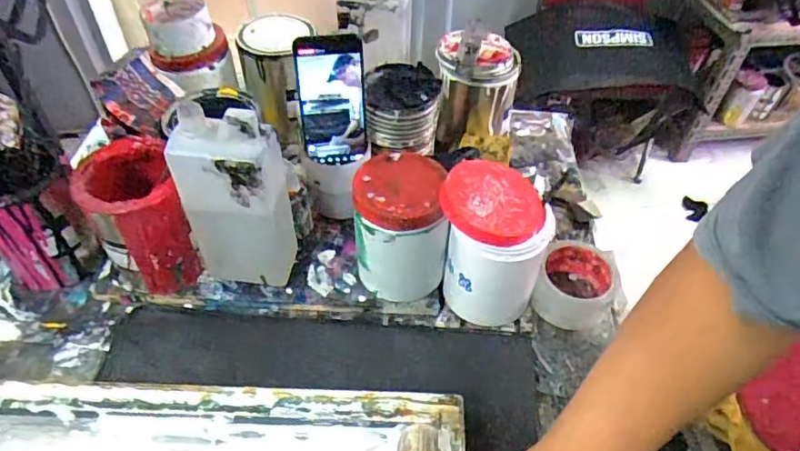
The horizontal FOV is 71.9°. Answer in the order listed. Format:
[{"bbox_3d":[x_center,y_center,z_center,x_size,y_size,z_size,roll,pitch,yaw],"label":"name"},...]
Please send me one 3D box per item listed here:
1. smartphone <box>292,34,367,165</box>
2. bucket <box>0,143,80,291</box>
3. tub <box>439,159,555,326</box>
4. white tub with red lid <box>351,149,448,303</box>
[{"bbox_3d":[-0.079,-0.144,0.643,0.076,0.154,0.011,-6,38,-7],"label":"smartphone"},{"bbox_3d":[-0.414,-0.008,0.623,0.092,0.167,0.087,1,47,-1],"label":"bucket"},{"bbox_3d":[0.099,0.029,0.598,0.112,0.180,0.103,10,47,8],"label":"tub"},{"bbox_3d":[0.000,0.006,0.605,0.092,0.144,0.094,1,47,-1],"label":"white tub with red lid"}]

